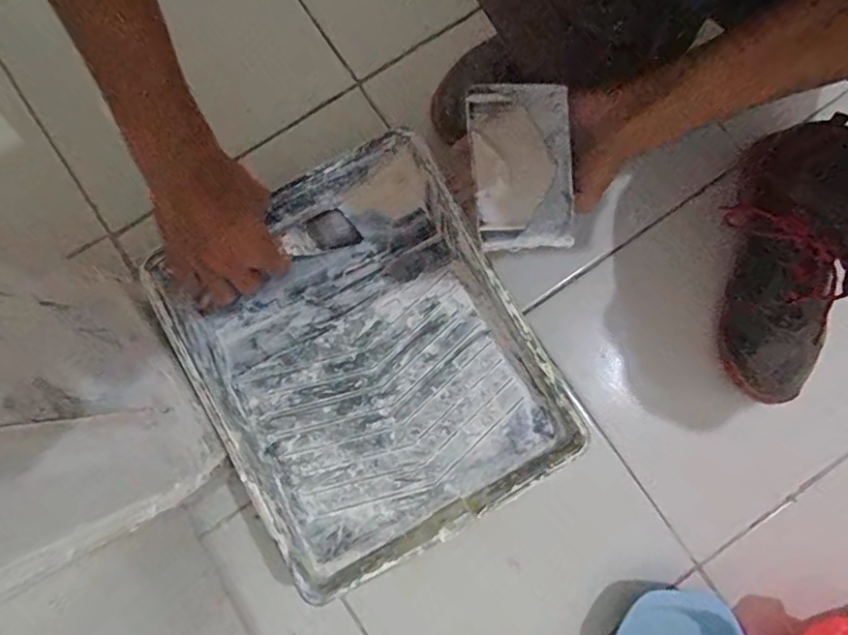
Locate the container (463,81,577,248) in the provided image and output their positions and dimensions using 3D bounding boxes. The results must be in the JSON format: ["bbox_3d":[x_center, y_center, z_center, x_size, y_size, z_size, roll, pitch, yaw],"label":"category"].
[{"bbox_3d":[0.073,-0.115,0.402,0.073,0.022,0.124,-4,76,0],"label":"container"}]

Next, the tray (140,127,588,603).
[{"bbox_3d":[-0.054,0.037,0.493,0.272,0.069,0.327,-29,77,-6],"label":"tray"}]

